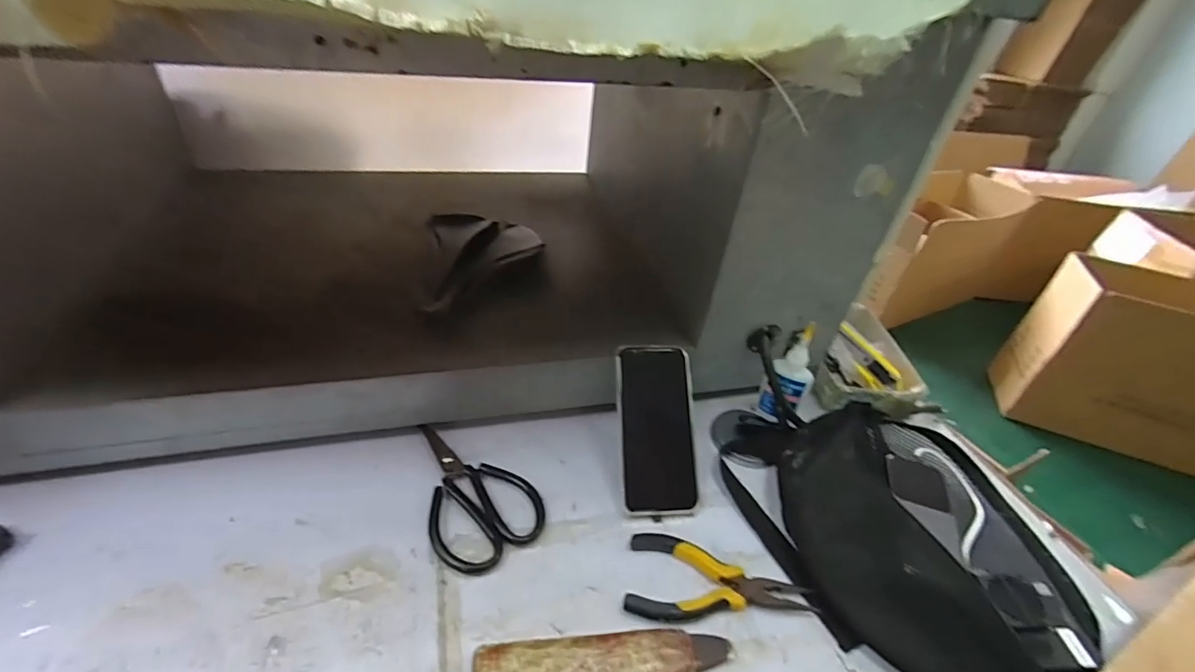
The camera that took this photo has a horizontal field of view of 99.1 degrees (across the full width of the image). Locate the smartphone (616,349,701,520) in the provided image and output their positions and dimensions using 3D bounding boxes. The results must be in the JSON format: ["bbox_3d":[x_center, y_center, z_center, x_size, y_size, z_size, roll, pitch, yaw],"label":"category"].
[{"bbox_3d":[0.059,0.090,0.502,0.074,0.008,0.161,1,74,-9],"label":"smartphone"}]

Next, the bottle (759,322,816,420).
[{"bbox_3d":[0.211,0.043,0.559,0.044,0.113,0.045,-25,48,-36],"label":"bottle"}]

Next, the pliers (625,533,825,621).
[{"bbox_3d":[0.099,0.202,0.436,0.155,0.017,0.070,1,38,-9],"label":"pliers"}]

